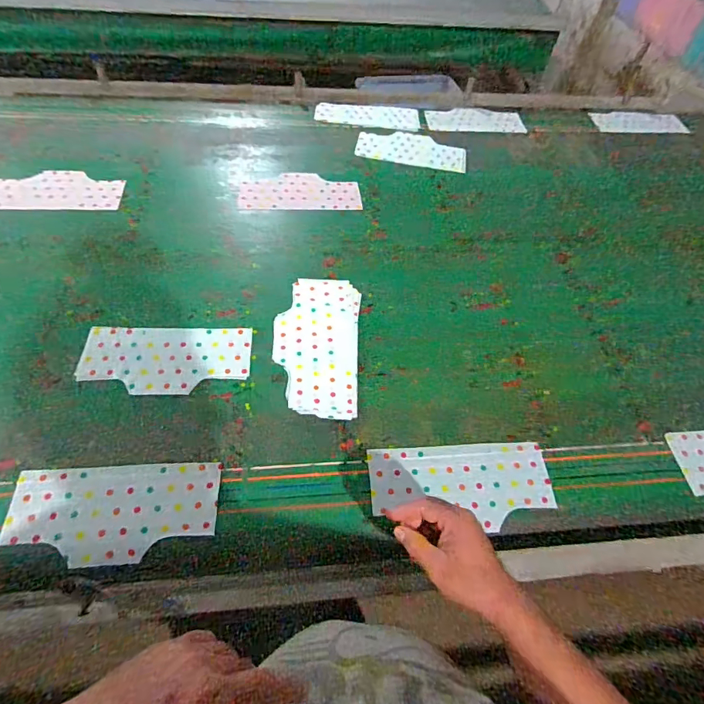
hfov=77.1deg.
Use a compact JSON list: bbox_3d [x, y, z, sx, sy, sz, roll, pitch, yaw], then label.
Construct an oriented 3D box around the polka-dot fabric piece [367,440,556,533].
[{"bbox_3d":[0.175,0.210,0.705,0.290,0.008,0.124,-1,57,-5],"label":"polka-dot fabric piece"}]

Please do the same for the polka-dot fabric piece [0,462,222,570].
[{"bbox_3d":[-0.342,0.230,0.634,0.285,0.007,0.135,-2,59,-4],"label":"polka-dot fabric piece"}]

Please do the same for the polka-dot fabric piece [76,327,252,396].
[{"bbox_3d":[-0.325,0.011,0.776,0.282,0.005,0.139,2,55,-3],"label":"polka-dot fabric piece"}]

